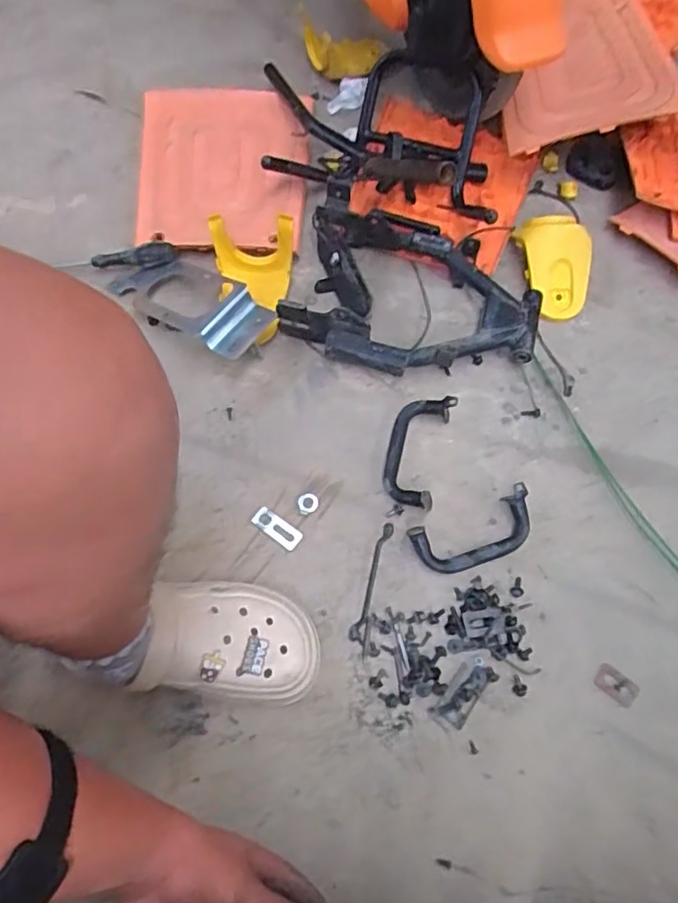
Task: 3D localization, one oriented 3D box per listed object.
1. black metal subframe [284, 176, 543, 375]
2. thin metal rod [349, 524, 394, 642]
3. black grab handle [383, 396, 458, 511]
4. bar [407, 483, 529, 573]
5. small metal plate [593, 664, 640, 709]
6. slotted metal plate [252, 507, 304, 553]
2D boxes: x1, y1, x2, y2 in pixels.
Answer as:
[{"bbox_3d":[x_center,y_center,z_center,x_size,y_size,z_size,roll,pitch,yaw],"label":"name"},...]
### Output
[{"bbox_3d":[0.106,-0.213,0.820,0.331,0.068,0.240,14,66,3],"label":"black metal subframe"},{"bbox_3d":[0.038,0.146,0.683,0.013,0.004,0.137,18,66,6],"label":"thin metal rod"},{"bbox_3d":[0.095,-0.004,0.742,0.069,0.029,0.149,17,66,5],"label":"black grab handle"},{"bbox_3d":[0.160,0.096,0.696,0.146,0.031,0.069,-19,68,-11],"label":"bar"},{"bbox_3d":[0.302,0.255,0.654,0.045,0.004,0.030,37,69,13],"label":"small metal plate"},{"bbox_3d":[-0.073,0.092,0.707,0.063,0.004,0.027,33,72,10],"label":"slotted metal plate"}]

